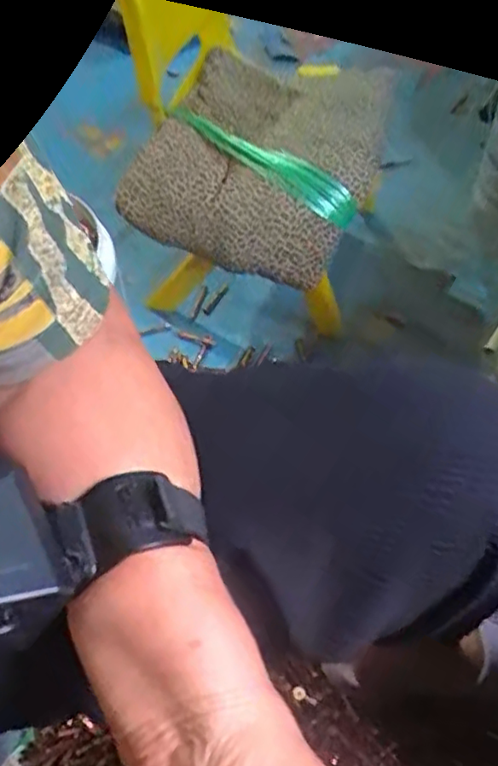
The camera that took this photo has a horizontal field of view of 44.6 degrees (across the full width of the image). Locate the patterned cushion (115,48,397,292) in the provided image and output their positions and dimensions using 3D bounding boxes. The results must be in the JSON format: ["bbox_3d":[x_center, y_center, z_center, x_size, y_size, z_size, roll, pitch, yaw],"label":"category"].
[{"bbox_3d":[0.025,-0.292,0.789,0.279,0.104,0.320,17,57,14],"label":"patterned cushion"}]

